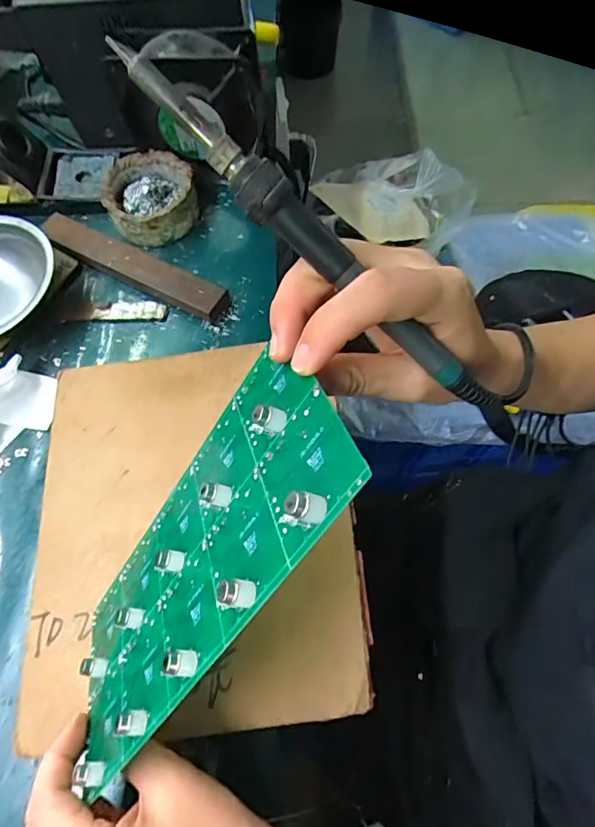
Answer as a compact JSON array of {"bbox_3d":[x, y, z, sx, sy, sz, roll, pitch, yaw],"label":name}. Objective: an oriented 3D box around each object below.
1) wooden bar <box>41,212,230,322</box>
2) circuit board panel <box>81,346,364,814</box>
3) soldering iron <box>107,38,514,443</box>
[{"bbox_3d":[-0.152,-0.136,0.438,0.201,0.019,0.030,28,70,13],"label":"wooden bar"},{"bbox_3d":[-0.053,0.068,0.224,0.011,0.211,0.102,22,25,-30],"label":"circuit board panel"},{"bbox_3d":[0.017,-0.056,0.191,0.209,0.015,0.014,40,70,-15],"label":"soldering iron"}]

